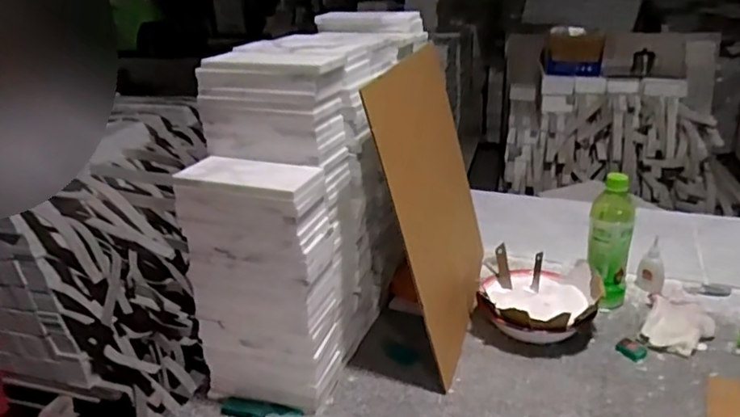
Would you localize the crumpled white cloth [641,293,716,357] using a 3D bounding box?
[{"bbox_3d":[0.448,0.167,0.857,0.085,0.026,0.129,9,25,28],"label":"crumpled white cloth"}]

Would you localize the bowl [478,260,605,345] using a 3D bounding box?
[{"bbox_3d":[0.247,0.136,0.861,0.159,0.083,0.167,-3,22,1],"label":"bowl"}]

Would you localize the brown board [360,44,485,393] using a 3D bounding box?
[{"bbox_3d":[0.103,-0.019,0.861,0.008,0.387,0.391,-9,19,22],"label":"brown board"}]

